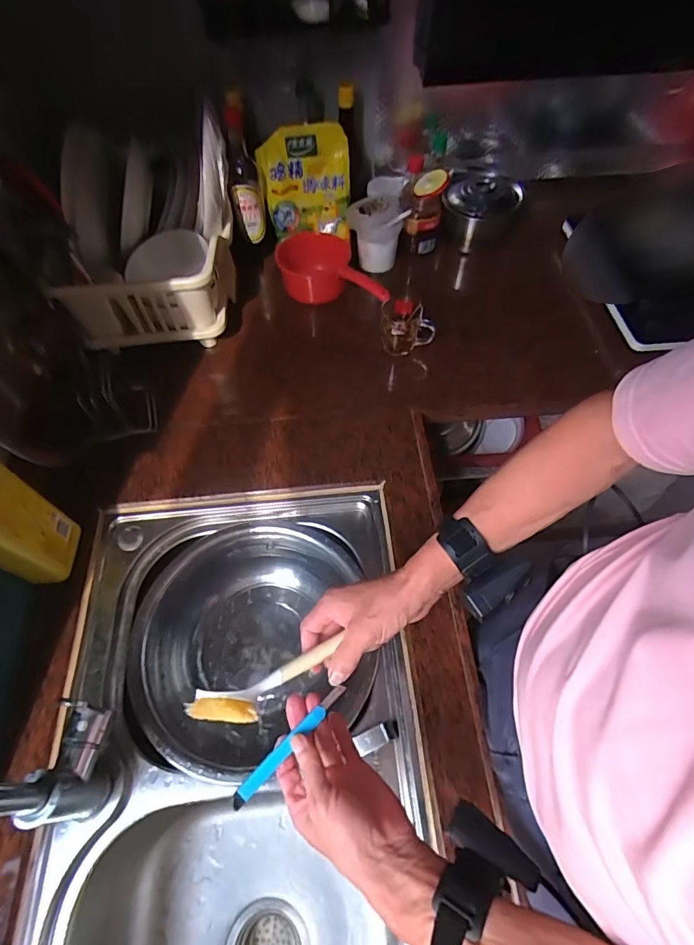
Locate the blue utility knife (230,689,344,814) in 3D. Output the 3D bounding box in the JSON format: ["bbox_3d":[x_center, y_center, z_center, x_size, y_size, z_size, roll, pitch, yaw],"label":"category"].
[{"bbox_3d":[-0.053,0.254,0.428,0.136,0.010,0.013,-39,66,-24],"label":"blue utility knife"}]

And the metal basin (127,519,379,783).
[{"bbox_3d":[-0.129,0.226,0.637,0.315,0.093,0.295,0,59,0],"label":"metal basin"}]

